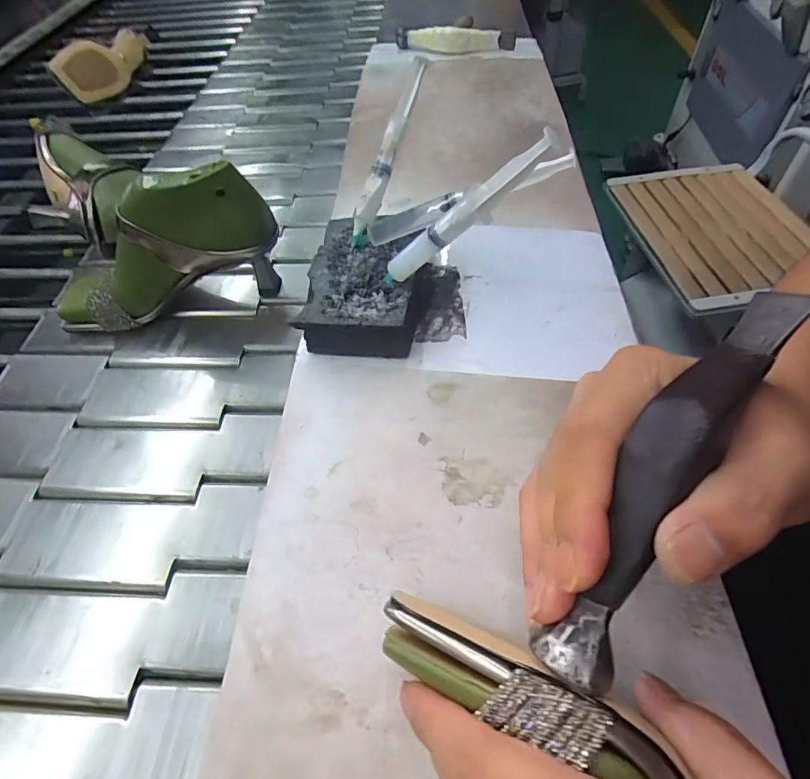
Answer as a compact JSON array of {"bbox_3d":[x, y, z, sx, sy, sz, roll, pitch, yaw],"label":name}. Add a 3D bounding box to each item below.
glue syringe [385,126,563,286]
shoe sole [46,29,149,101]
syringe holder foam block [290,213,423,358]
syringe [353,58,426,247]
[{"bbox_3d":[0.033,-0.107,0.298,0.016,0.141,0.011,34,50,-25],"label":"glue syringe"},{"bbox_3d":[-0.499,-0.553,0.815,0.027,0.078,0.208,-17,37,32],"label":"shoe sole"},{"bbox_3d":[-0.030,-0.079,0.370,0.078,0.038,0.117,4,53,8],"label":"syringe holder foam block"},{"bbox_3d":[-0.014,-0.177,0.365,0.014,0.013,0.136,27,101,23],"label":"syringe"}]

